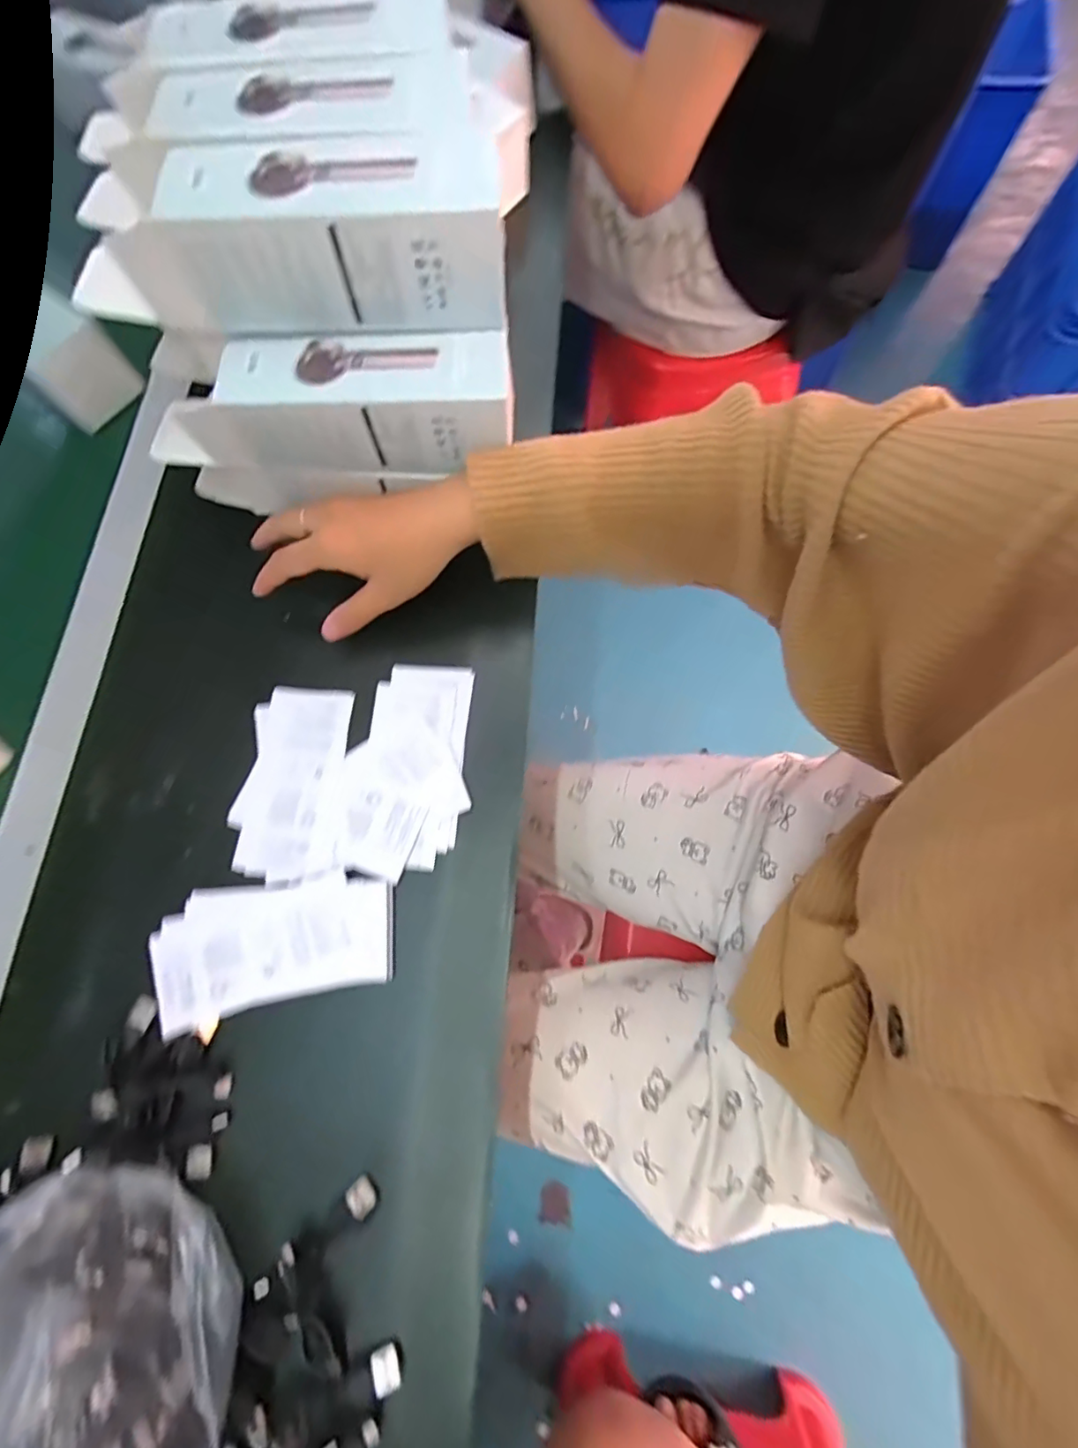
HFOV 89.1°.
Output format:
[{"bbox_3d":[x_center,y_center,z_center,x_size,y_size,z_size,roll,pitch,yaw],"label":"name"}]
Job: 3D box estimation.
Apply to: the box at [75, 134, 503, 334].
[{"bbox_3d":[-0.125,-0.255,0.287,0.207,0.061,0.059,-1,71,1],"label":"box"}]

